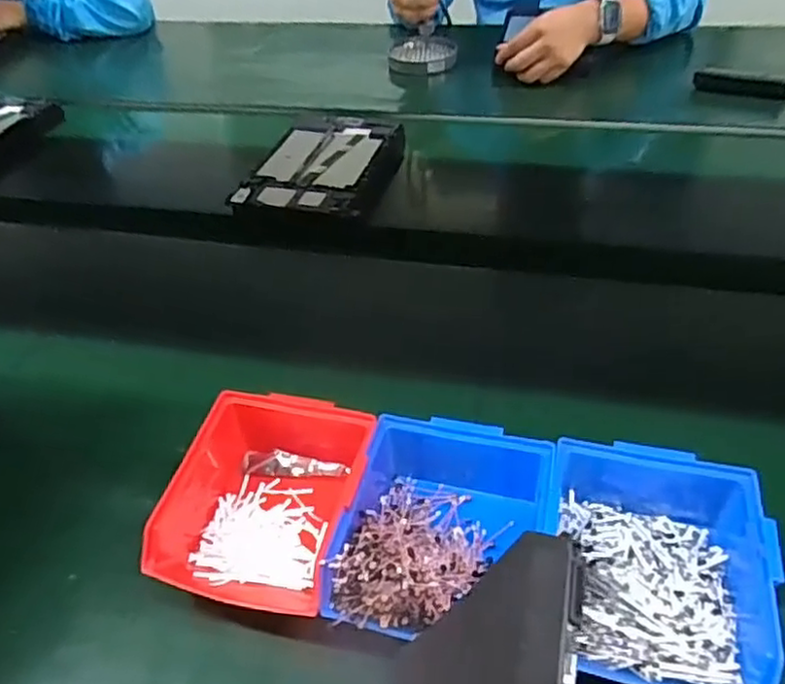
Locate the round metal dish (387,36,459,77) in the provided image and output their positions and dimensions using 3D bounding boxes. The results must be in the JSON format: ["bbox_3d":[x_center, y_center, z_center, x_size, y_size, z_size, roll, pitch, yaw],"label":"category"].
[{"bbox_3d":[0.050,-0.481,1.130,0.113,0.027,0.114,-2,42,1],"label":"round metal dish"}]

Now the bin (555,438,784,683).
[{"bbox_3d":[0.157,0.131,0.410,0.123,0.058,0.149,10,44,14],"label":"bin"}]

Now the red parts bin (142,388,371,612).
[{"bbox_3d":[-0.084,0.102,0.468,0.132,0.067,0.165,10,44,14],"label":"red parts bin"}]

